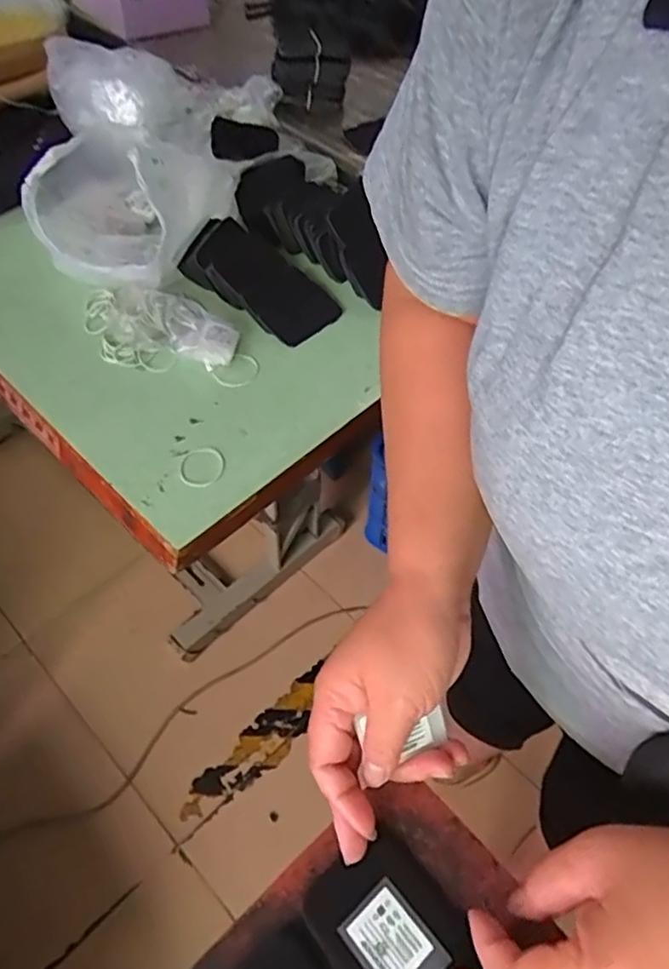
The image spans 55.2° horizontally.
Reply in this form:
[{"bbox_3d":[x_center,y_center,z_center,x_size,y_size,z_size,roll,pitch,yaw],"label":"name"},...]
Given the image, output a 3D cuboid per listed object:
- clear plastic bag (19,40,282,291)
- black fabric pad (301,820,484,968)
[{"bbox_3d":[-0.214,-0.407,0.793,0.260,0.136,0.372,-1,53,-2],"label":"clear plastic bag"},{"bbox_3d":[0.031,0.232,0.333,0.064,0.007,0.086,-34,61,-24],"label":"black fabric pad"}]

